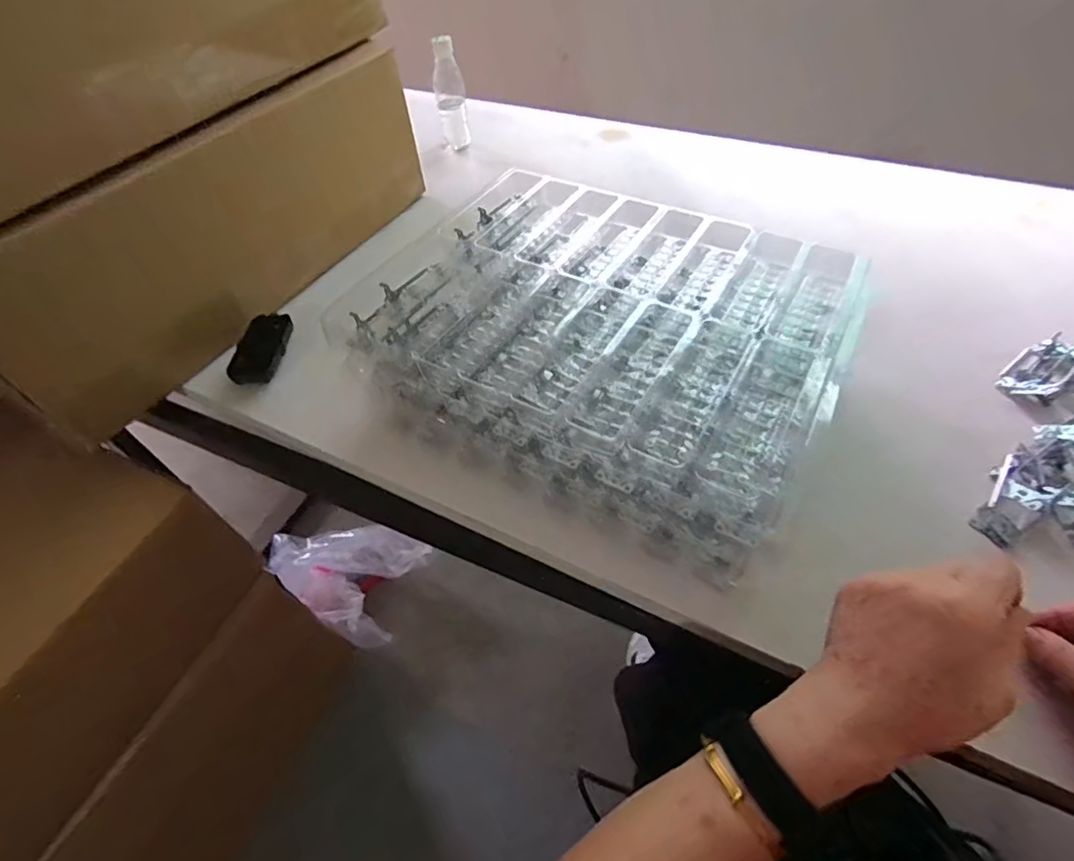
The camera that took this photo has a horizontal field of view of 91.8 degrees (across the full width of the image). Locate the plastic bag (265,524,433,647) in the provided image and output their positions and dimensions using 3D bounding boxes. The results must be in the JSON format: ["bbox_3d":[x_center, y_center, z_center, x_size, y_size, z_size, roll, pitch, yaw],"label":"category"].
[{"bbox_3d":[-0.459,0.316,1.170,0.339,0.113,0.231,13,53,14],"label":"plastic bag"}]

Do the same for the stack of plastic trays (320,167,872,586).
[{"bbox_3d":[0.063,-0.098,0.548,0.442,0.111,0.347,24,57,21],"label":"stack of plastic trays"}]

